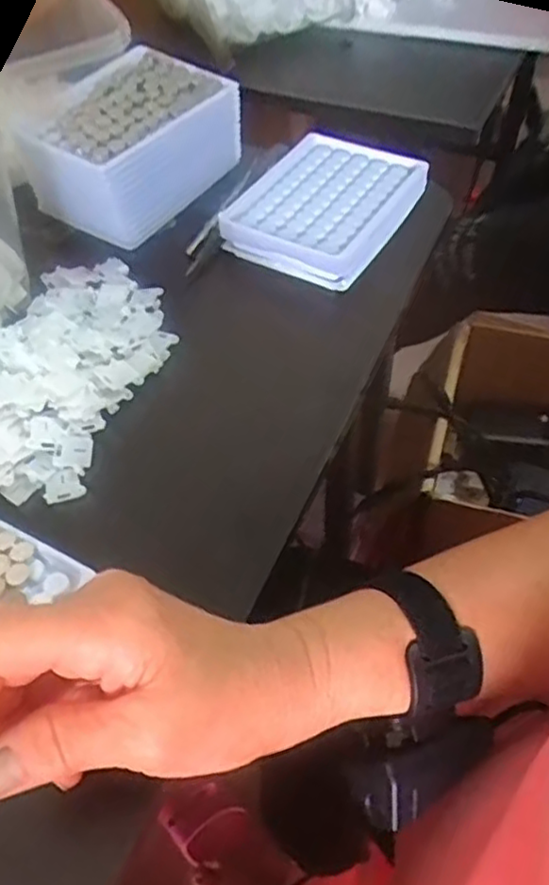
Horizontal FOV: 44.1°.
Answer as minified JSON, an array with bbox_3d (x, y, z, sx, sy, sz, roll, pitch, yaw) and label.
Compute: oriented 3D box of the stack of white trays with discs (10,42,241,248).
[{"bbox_3d":[-0.102,-0.214,0.492,0.101,0.076,0.140,37,63,26],"label":"stack of white trays with discs"}]

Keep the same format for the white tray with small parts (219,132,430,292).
[{"bbox_3d":[0.039,-0.169,0.482,0.107,0.024,0.132,26,59,21],"label":"white tray with small parts"}]

